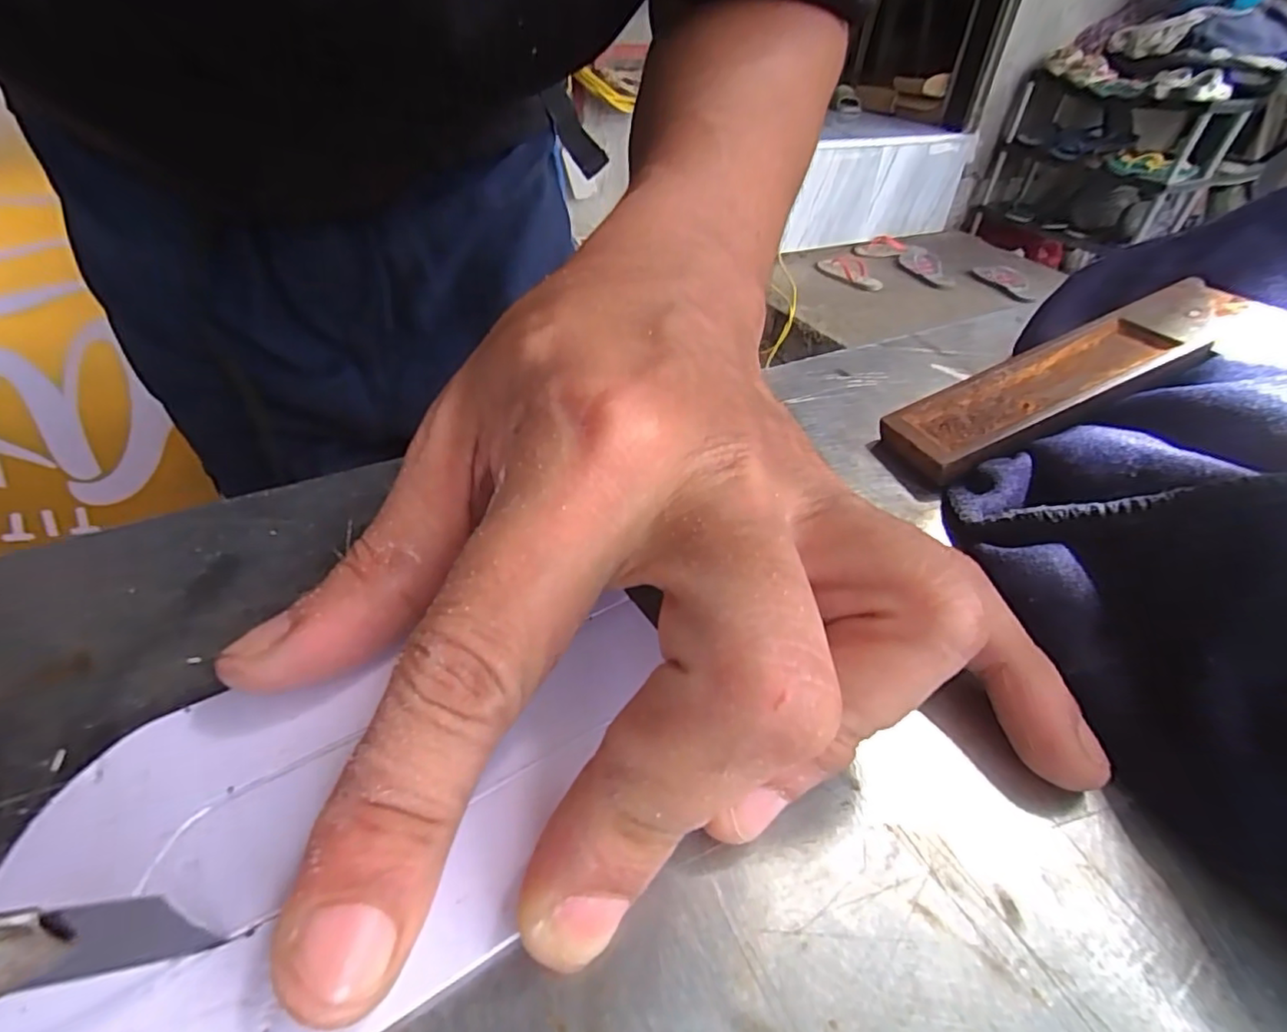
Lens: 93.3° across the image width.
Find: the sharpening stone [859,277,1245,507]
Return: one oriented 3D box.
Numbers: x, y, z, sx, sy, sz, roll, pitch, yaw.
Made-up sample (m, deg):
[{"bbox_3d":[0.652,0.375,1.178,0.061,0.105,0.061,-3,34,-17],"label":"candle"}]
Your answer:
[{"bbox_3d":[0.124,-0.040,0.177,0.116,0.011,0.031,-26,50,-8],"label":"sharpening stone"}]

